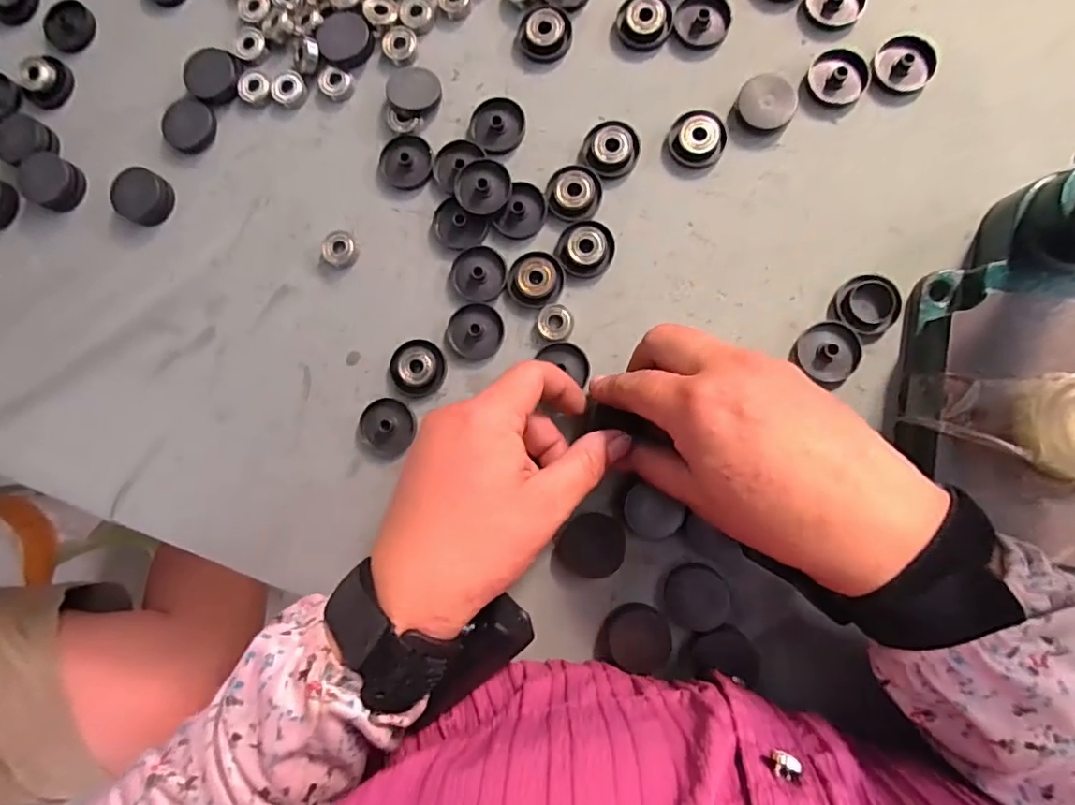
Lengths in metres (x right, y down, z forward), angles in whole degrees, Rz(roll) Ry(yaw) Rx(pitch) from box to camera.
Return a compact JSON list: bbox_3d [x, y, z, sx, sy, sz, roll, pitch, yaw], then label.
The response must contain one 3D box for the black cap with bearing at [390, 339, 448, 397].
[{"bbox_3d":[-0.071,-0.020,0.326,0.032,0.010,0.033,0,87,5],"label":"black cap with bearing"}]

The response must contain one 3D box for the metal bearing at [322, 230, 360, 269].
[{"bbox_3d":[-0.121,-0.094,0.338,0.020,0.008,0.021,0,87,5],"label":"metal bearing"}]

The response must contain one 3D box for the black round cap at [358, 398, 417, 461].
[{"bbox_3d":[-0.090,0.016,0.326,0.033,0.010,0.036,0,87,5],"label":"black round cap"}]

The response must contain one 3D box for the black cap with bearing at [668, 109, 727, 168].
[{"bbox_3d":[0.093,-0.154,0.321,0.031,0.009,0.032,0,87,5],"label":"black cap with bearing"}]

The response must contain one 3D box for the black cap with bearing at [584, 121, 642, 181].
[{"bbox_3d":[0.044,-0.149,0.326,0.031,0.009,0.031,13,89,6],"label":"black cap with bearing"}]

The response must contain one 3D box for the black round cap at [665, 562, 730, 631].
[{"bbox_3d":[0.087,0.106,0.303,0.033,0.004,0.033,-3,72,10],"label":"black round cap"}]

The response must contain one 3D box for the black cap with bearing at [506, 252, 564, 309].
[{"bbox_3d":[-0.001,-0.072,0.323,0.032,0.009,0.032,0,87,5],"label":"black cap with bearing"}]

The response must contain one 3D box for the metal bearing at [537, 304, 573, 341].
[{"bbox_3d":[0.010,-0.046,0.322,0.020,0.006,0.021,0,87,5],"label":"metal bearing"}]

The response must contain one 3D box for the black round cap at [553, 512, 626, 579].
[{"bbox_3d":[0.029,0.078,0.306,0.037,0.015,0.032,-1,87,5],"label":"black round cap"}]

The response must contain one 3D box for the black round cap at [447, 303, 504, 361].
[{"bbox_3d":[-0.037,-0.042,0.326,0.032,0.007,0.032,0,87,5],"label":"black round cap"}]

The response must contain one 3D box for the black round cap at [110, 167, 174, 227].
[{"bbox_3d":[-0.249,-0.130,0.351,0.034,0.013,0.033,0,87,5],"label":"black round cap"}]

